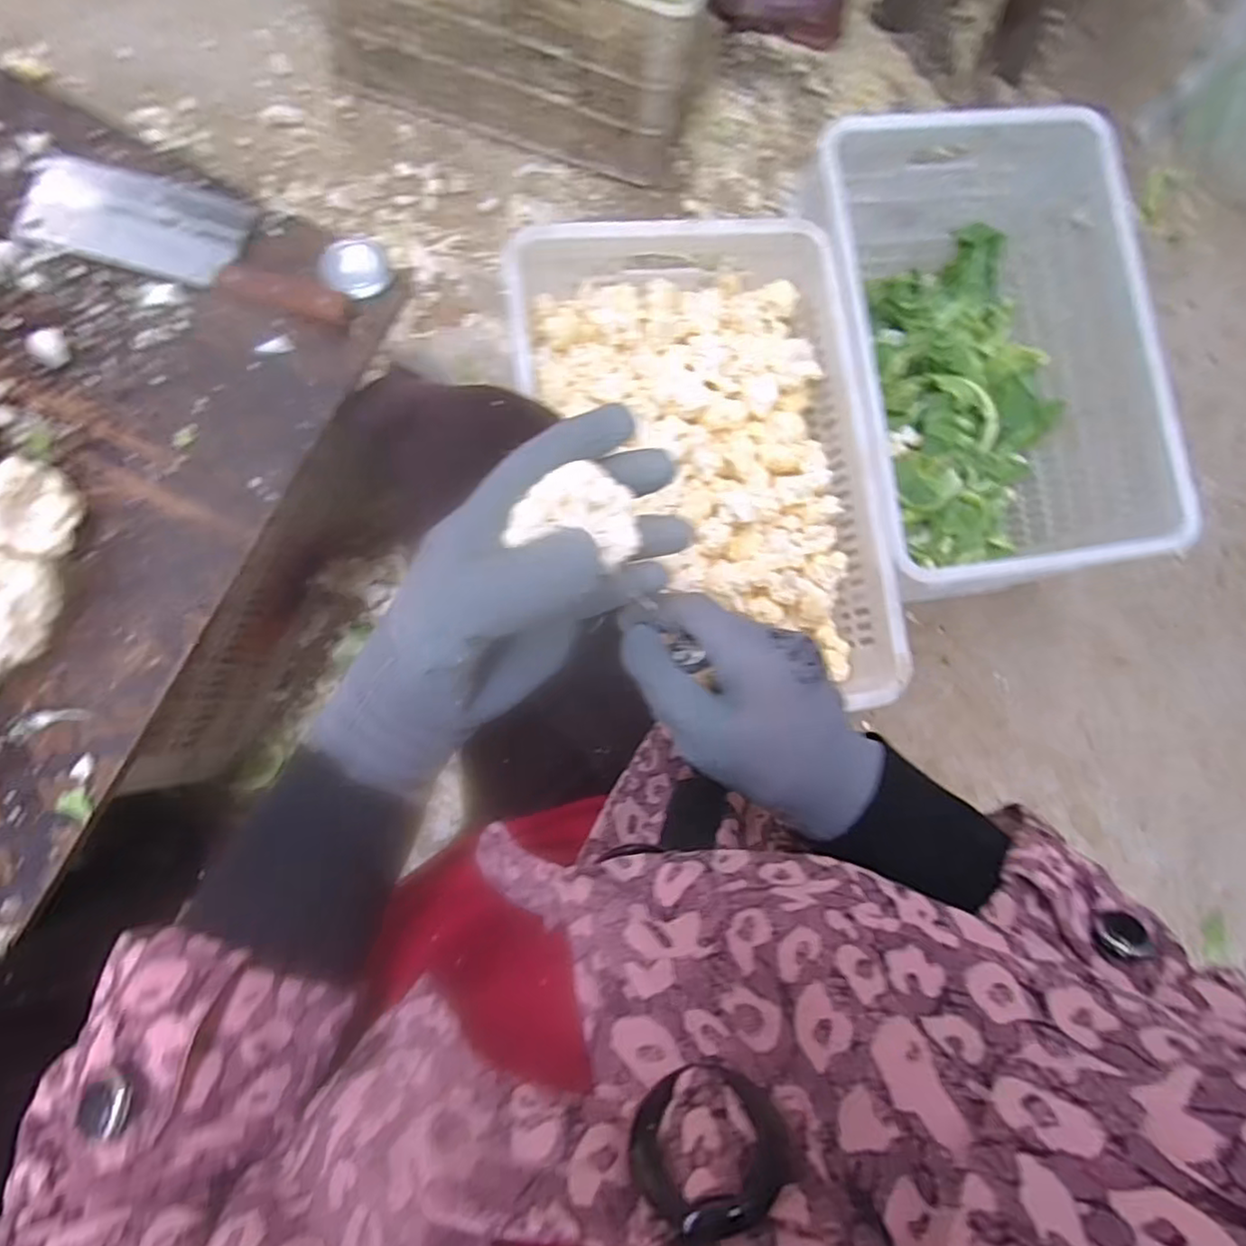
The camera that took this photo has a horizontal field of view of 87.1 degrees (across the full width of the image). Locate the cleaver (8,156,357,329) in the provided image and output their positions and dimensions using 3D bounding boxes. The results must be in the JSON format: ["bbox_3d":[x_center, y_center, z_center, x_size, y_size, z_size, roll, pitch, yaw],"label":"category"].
[{"bbox_3d":[-0.413,-0.372,0.624,0.313,0.016,0.097,15,80,-5],"label":"cleaver"}]

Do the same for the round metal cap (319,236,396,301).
[{"bbox_3d":[-0.261,-0.350,0.641,0.063,0.026,0.065,32,79,-2],"label":"round metal cap"}]

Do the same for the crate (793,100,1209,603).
[{"bbox_3d":[0.418,-0.338,0.861,0.391,0.277,0.581,-11,84,-9],"label":"crate"}]

